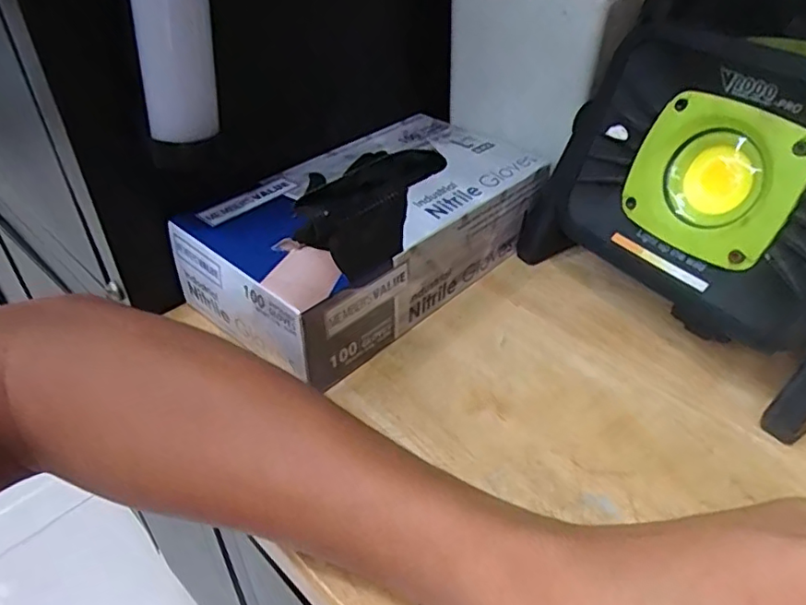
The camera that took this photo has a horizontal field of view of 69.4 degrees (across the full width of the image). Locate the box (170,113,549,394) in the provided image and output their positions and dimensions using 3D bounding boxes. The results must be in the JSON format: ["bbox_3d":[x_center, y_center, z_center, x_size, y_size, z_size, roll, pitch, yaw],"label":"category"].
[{"bbox_3d":[-0.021,-0.045,0.379,0.120,0.070,0.221,31,50,33],"label":"box"}]

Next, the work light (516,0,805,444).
[{"bbox_3d":[0.186,-0.078,0.315,0.124,0.196,0.197,-24,45,-24],"label":"work light"}]

